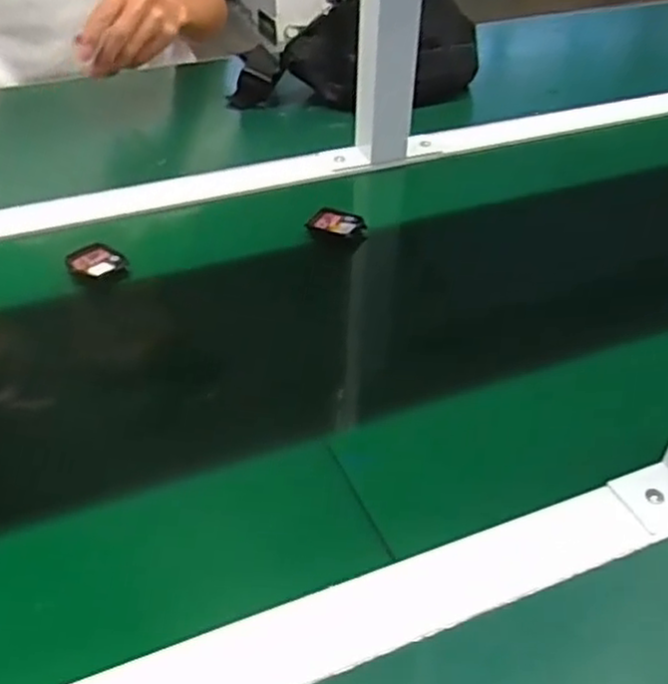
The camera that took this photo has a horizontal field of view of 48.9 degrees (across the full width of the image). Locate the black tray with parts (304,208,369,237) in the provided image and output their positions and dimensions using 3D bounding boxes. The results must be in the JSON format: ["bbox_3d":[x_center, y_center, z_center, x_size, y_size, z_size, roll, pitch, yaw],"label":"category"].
[{"bbox_3d":[0.004,-0.103,0.637,0.049,0.009,0.027,14,43,14],"label":"black tray with parts"}]

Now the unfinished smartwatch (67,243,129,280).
[{"bbox_3d":[-0.188,-0.065,0.585,0.041,0.010,0.036,-19,45,-22],"label":"unfinished smartwatch"}]

